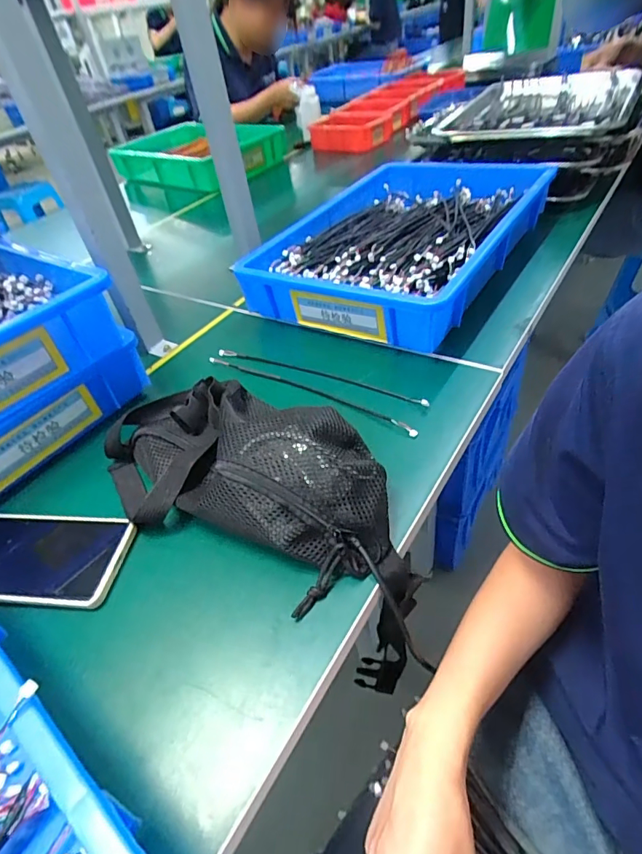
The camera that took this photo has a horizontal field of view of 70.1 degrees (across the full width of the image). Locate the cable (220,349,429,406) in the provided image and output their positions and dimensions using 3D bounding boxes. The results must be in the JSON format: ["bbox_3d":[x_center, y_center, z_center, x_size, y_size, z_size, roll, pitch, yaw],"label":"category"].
[{"bbox_3d":[-0.007,-0.061,0.522,0.272,0.008,0.018,17,40,28],"label":"cable"}]

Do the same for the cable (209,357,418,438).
[{"bbox_3d":[-0.019,-0.042,0.507,0.279,0.010,0.018,21,42,31],"label":"cable"}]

